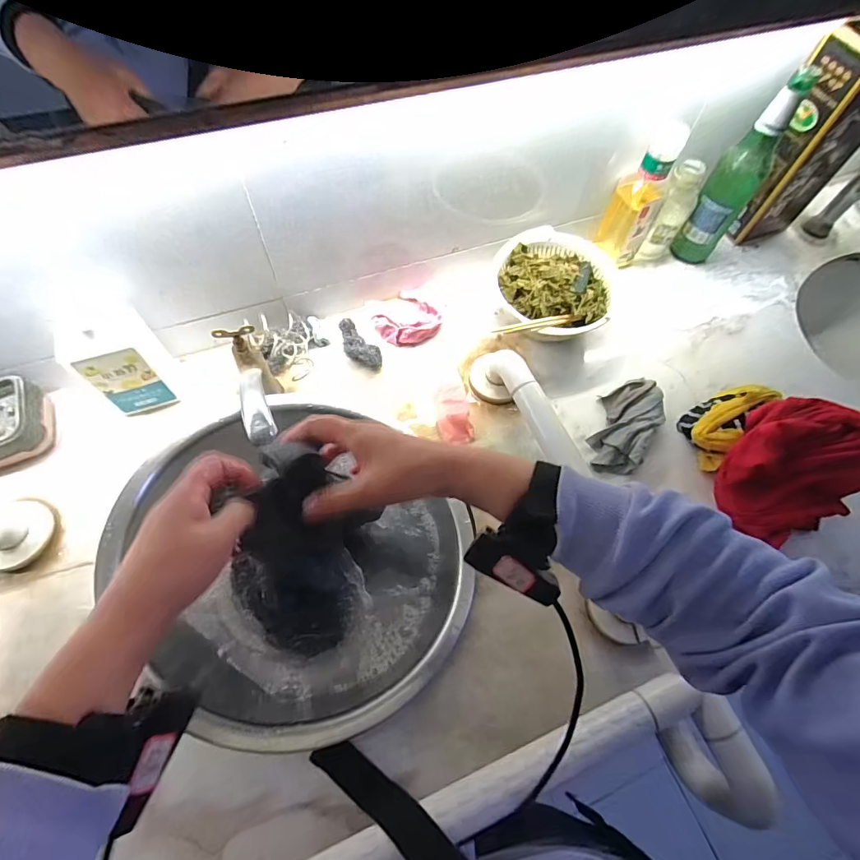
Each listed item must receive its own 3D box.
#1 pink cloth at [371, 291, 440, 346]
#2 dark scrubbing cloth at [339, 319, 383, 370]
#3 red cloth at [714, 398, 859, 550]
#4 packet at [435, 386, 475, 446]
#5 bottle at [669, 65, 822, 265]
[{"bbox_3d":[-0.032,-0.159,0.653,0.085,0.026,0.082,39,68,15],"label":"pink cloth"},{"bbox_3d":[-0.094,-0.116,0.624,0.044,0.038,0.082,-15,66,-10],"label":"dark scrubbing cloth"},{"bbox_3d":[0.401,0.047,0.507,0.136,0.097,0.138,-35,71,-18],"label":"red cloth"},{"bbox_3d":[0.030,-0.023,0.599,0.044,0.020,0.085,-9,65,-8],"label":"packet"},{"bbox_3d":[0.437,-0.355,0.658,0.064,0.261,0.057,40,68,15],"label":"bottle"}]

